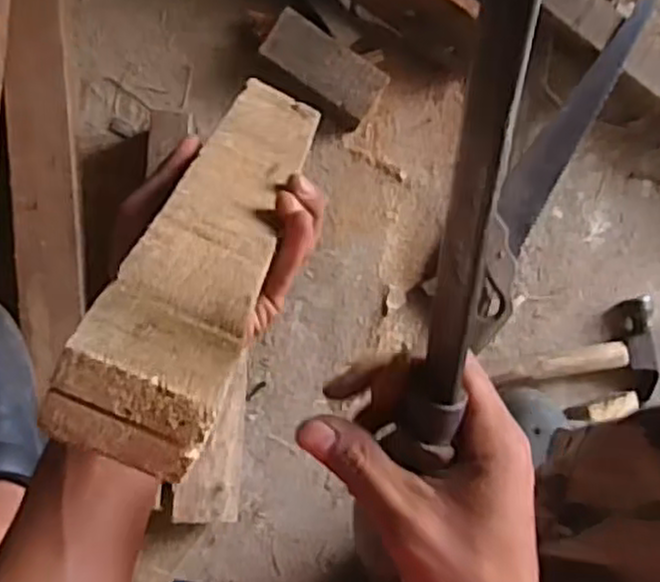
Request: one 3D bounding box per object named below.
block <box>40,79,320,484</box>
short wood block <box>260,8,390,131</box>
[{"bbox_3d":[-0.055,-0.039,0.386,0.057,0.313,0.036,22,123,-8],"label":"block"},{"bbox_3d":[-0.011,-0.234,0.770,0.121,0.040,0.062,32,84,-7],"label":"short wood block"}]

